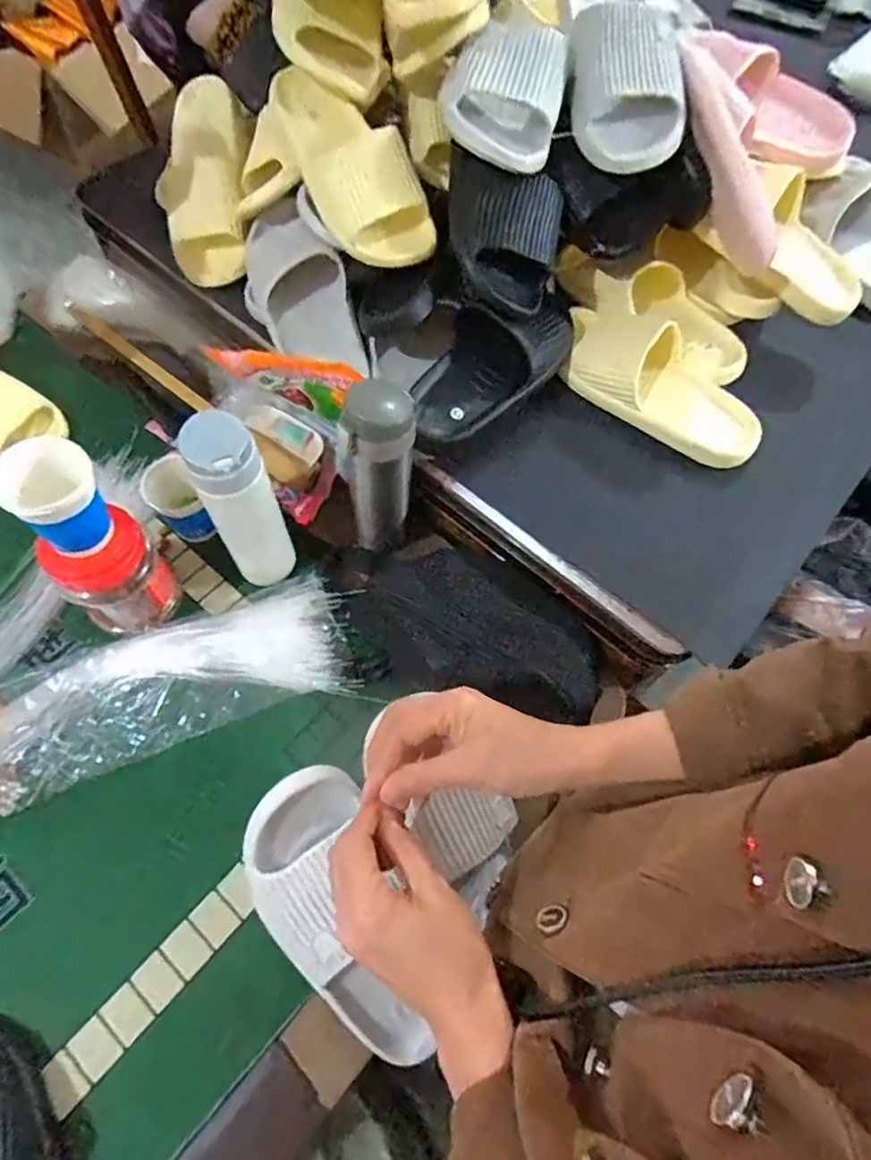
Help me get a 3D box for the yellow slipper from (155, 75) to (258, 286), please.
[{"bbox_3d":[-0.284,-0.494,0.750,0.111,0.075,0.260,-1,84,-3],"label":"yellow slipper"}]

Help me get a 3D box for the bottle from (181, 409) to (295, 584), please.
[{"bbox_3d":[-0.185,-0.071,0.612,0.072,0.213,0.058,-20,67,-12],"label":"bottle"}]

